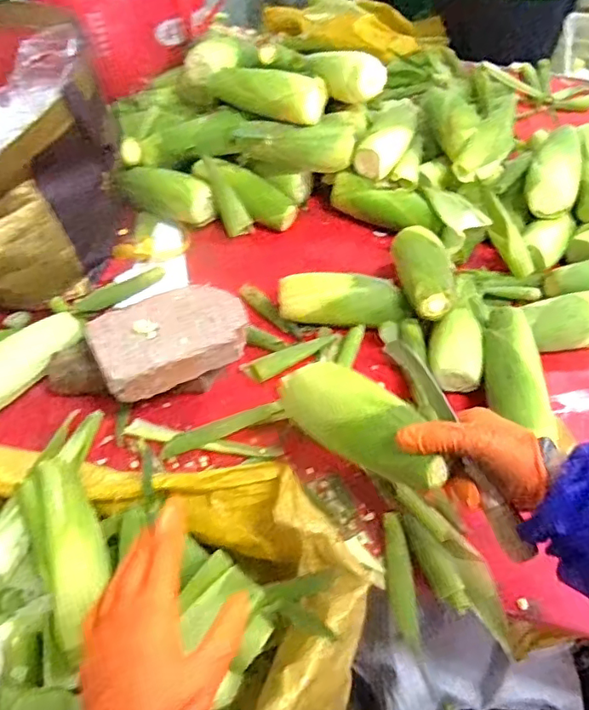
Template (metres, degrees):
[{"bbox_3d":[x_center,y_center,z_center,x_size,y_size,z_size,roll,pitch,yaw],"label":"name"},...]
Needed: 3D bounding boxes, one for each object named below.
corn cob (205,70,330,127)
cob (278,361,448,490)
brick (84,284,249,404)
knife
[{"bbox_3d":[-0.045,-0.416,0.865,0.190,0.061,0.060,18,54,14],"label":"corn cob"},{"bbox_3d":[0.056,0.058,0.512,0.065,0.059,0.201,-34,40,-23],"label":"cob"},{"bbox_3d":[-0.147,-0.024,0.666,0.187,0.045,0.116,-23,55,-16],"label":"brick"},{"bbox_3d":[0.139,0.074,0.468,0.020,0.029,0.206,-22,75,-16],"label":"knife"}]

